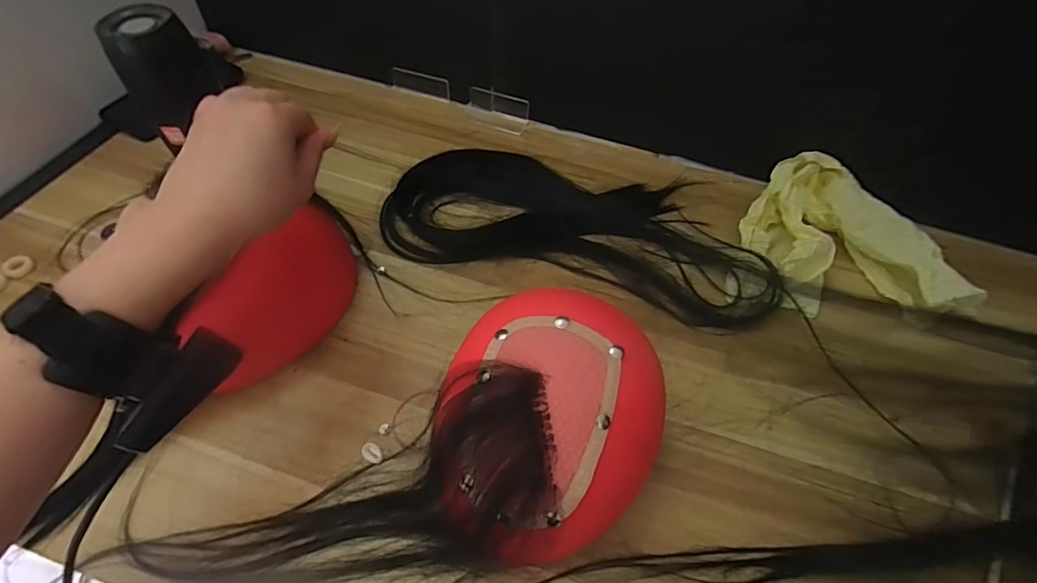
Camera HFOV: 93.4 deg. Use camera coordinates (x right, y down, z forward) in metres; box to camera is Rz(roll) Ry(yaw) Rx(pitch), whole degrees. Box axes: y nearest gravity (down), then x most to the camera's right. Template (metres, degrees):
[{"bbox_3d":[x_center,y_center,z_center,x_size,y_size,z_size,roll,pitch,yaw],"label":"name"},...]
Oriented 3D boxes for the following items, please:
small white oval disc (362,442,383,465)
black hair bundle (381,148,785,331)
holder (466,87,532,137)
[{"bbox_3d":[-0.114,0.125,0.380,0.019,0.004,0.012,28,58,16],"label":"small white oval disc"},{"bbox_3d":[0.063,-0.079,0.530,0.400,0.019,0.183,13,55,6],"label":"black hair bundle"},{"bbox_3d":[-0.029,-0.236,0.631,0.082,0.028,0.038,20,56,11],"label":"holder"}]

